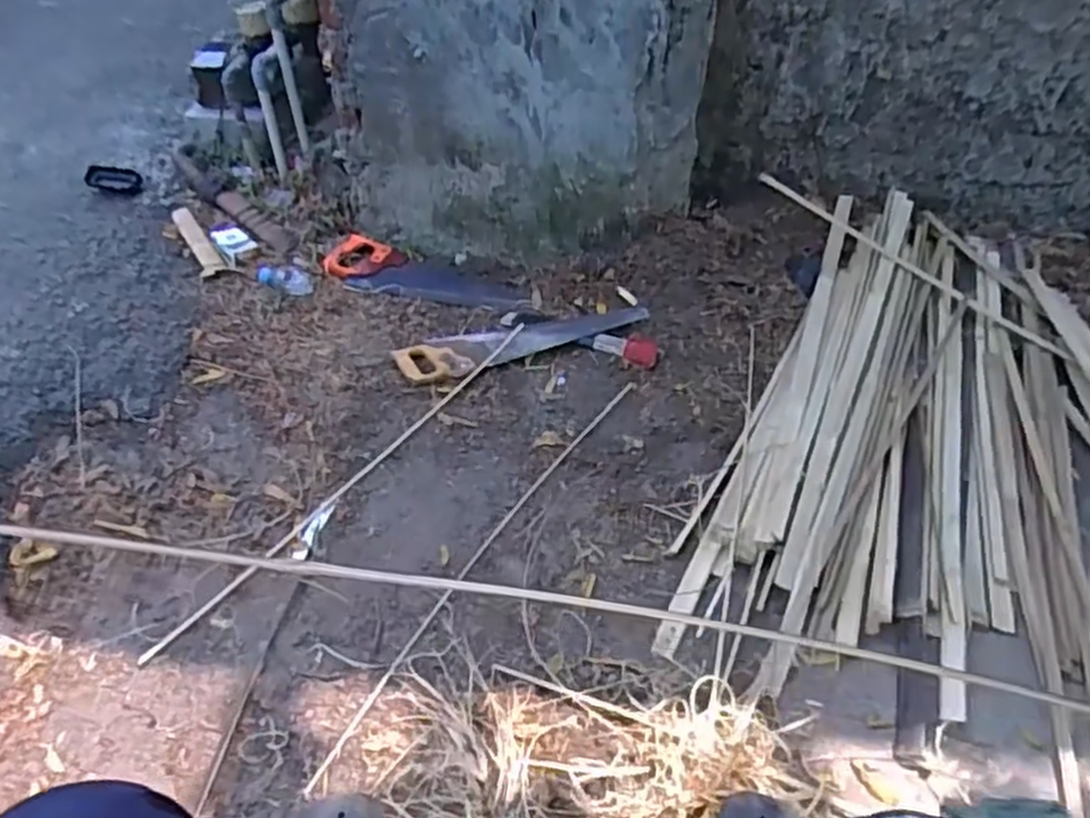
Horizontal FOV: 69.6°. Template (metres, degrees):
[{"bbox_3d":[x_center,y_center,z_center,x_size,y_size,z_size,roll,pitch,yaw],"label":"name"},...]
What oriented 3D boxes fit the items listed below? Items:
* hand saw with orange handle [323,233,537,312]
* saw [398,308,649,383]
[{"bbox_3d":[-0.249,-0.281,1.695,0.458,0.046,0.176,13,44,11],"label":"hand saw with orange handle"},{"bbox_3d":[-0.042,-0.145,1.571,0.500,0.030,0.114,-15,46,-18],"label":"saw"}]

